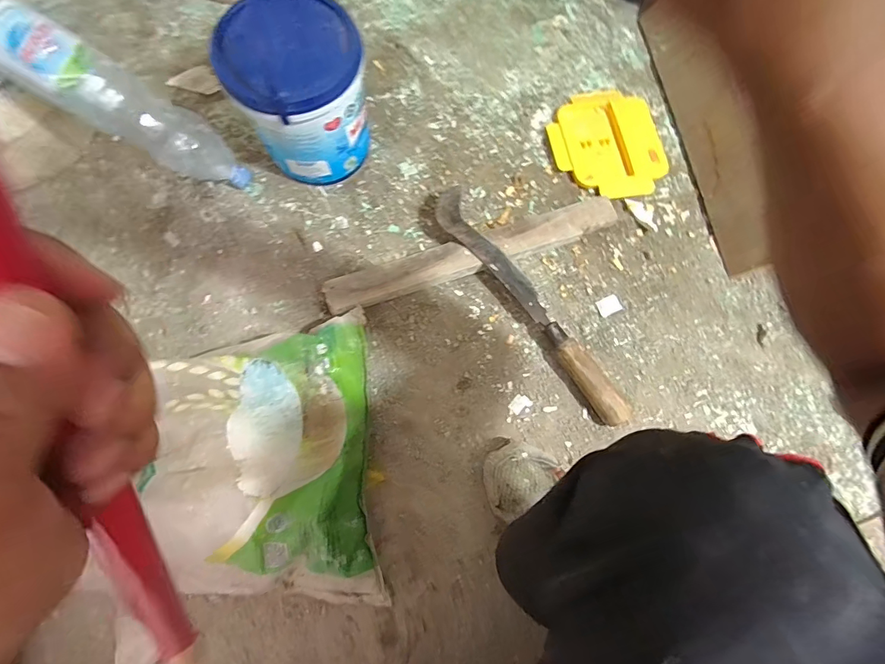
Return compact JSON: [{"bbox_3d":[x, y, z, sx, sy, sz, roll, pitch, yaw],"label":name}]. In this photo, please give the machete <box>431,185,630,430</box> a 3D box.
[{"bbox_3d":[0.129,-0.041,0.626,0.051,0.051,0.409,-38,80,-10],"label":"machete"}]

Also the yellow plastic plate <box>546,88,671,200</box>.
[{"bbox_3d":[0.279,-0.325,0.723,0.185,0.010,0.204,-9,76,-4],"label":"yellow plastic plate"}]

